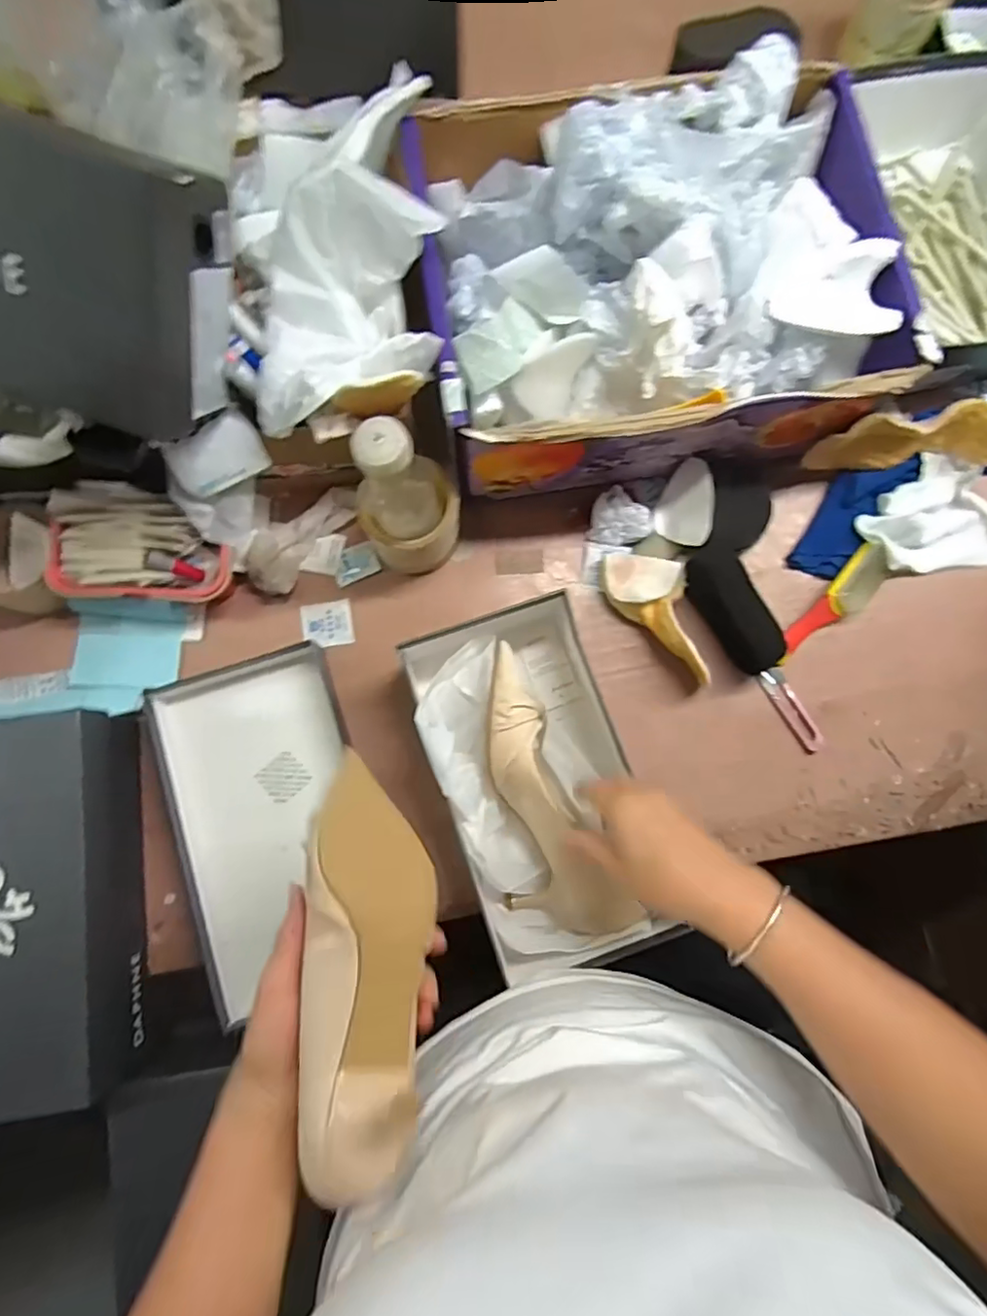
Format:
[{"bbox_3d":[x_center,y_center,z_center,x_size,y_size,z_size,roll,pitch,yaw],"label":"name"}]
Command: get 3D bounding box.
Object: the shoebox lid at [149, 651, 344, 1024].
[{"bbox_3d":[-0.203,0.147,0.562,0.166,0.031,0.296,-18,82,-4],"label":"shoebox lid"}]

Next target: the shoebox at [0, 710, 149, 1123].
[{"bbox_3d":[-0.397,0.202,0.507,0.157,0.102,0.291,-8,81,-3],"label":"shoebox"}]

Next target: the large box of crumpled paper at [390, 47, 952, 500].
[{"bbox_3d":[0.137,-0.344,0.562,0.396,0.151,0.325,-8,81,-3],"label":"large box of crumpled paper"}]

